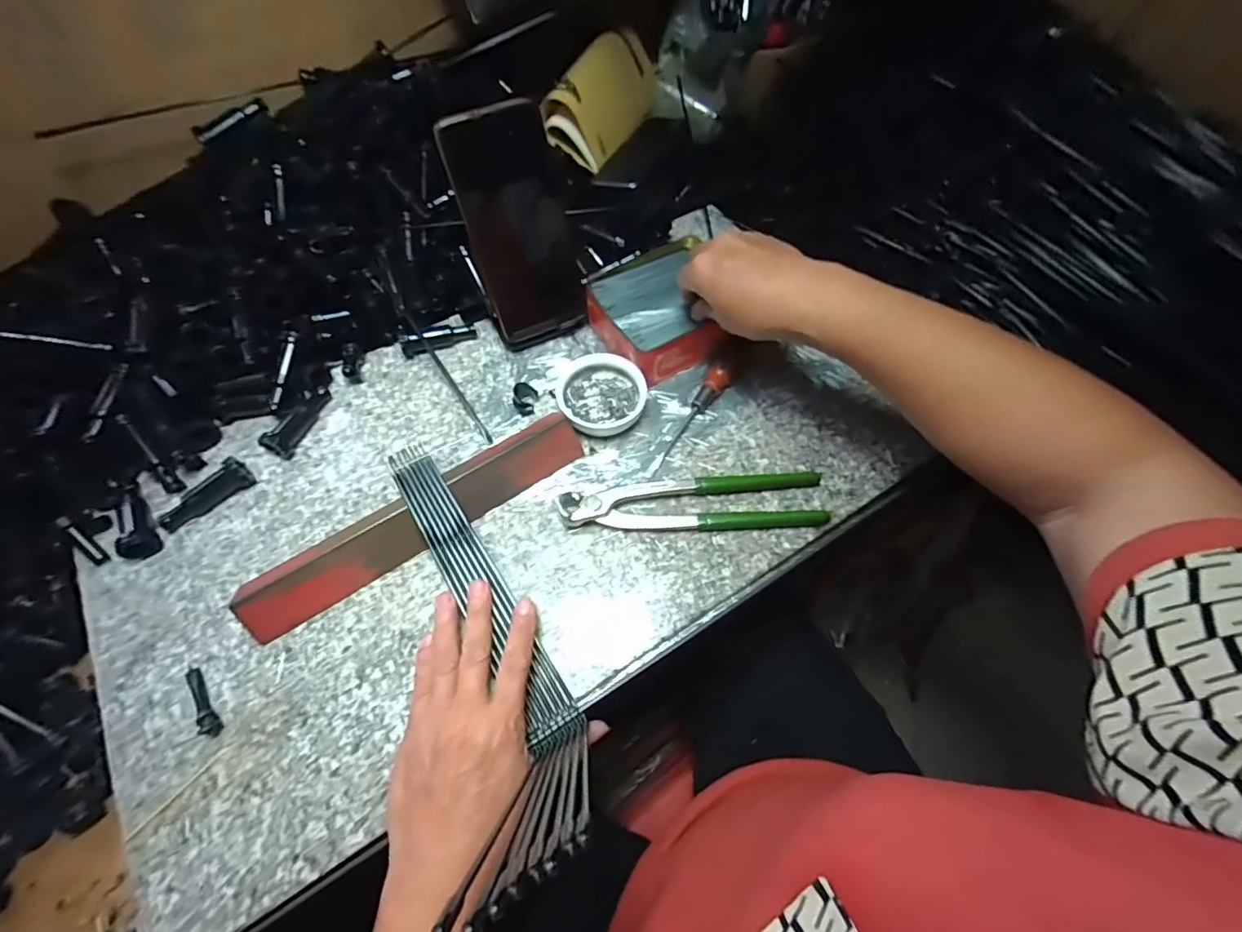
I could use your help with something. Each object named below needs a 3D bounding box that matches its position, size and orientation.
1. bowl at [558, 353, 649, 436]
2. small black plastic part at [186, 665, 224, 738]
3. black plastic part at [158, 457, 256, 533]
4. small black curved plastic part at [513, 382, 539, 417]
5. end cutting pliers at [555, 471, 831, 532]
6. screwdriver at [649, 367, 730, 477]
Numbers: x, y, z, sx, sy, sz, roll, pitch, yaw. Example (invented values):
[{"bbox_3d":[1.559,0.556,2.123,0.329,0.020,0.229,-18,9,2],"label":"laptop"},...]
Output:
[{"bbox_3d":[-0.016,-0.059,0.444,0.072,0.025,0.068,0,62,1],"label":"bowl"},{"bbox_3d":[-0.268,0.149,0.339,0.010,0.008,0.051,-38,68,-18],"label":"small black plastic part"},{"bbox_3d":[-0.312,0.024,0.404,0.020,0.022,0.068,41,69,20],"label":"black plastic part"},{"bbox_3d":[-0.080,-0.056,0.446,0.017,0.023,0.018,-3,62,-1],"label":"small black curved plastic part"},{"bbox_3d":[0.055,0.026,0.403,0.198,0.017,0.047,-4,62,-2],"label":"end cutting pliers"},{"bbox_3d":[0.055,-0.042,0.439,0.017,0.018,0.116,34,67,17],"label":"screwdriver"}]

